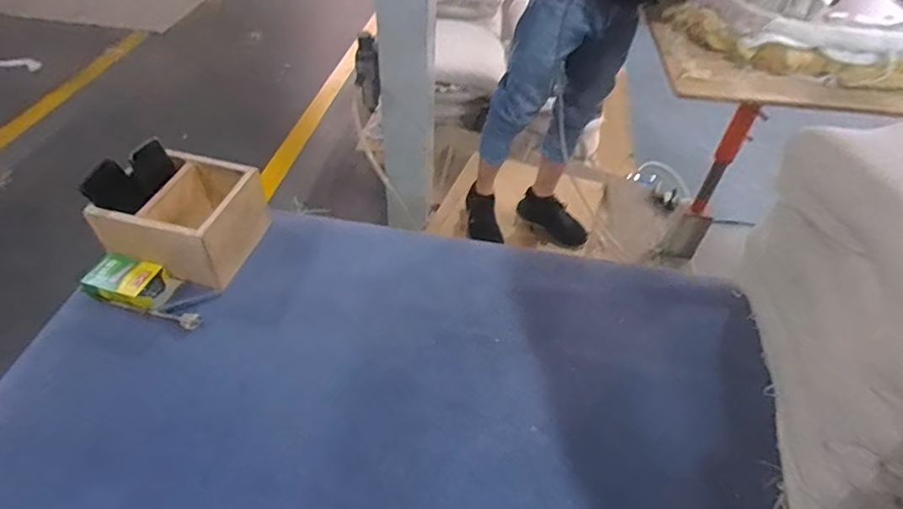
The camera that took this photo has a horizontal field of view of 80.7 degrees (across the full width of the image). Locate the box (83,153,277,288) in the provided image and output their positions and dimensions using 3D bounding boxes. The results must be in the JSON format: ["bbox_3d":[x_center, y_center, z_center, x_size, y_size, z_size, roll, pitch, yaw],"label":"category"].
[{"bbox_3d":[-0.483,-0.073,0.978,0.224,0.129,0.218,11,48,6],"label":"box"}]

